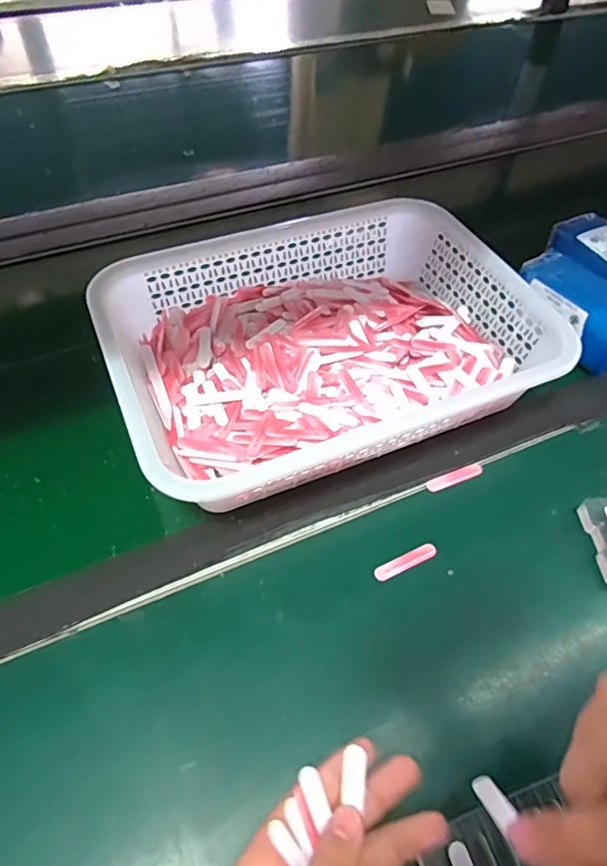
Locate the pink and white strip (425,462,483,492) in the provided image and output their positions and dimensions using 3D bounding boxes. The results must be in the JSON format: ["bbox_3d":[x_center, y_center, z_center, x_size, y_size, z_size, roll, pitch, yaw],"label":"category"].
[{"bbox_3d":[0.125,0.036,0.443,0.052,0.004,0.011,-18,55,-16],"label":"pink and white strip"}]

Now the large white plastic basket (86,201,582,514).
[{"bbox_3d":[0.015,-0.081,0.482,0.349,0.080,0.240,-18,55,-16],"label":"large white plastic basket"}]

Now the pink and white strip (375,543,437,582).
[{"bbox_3d":[0.076,0.095,0.398,0.051,0.004,0.011,-21,56,-17],"label":"pink and white strip"}]

